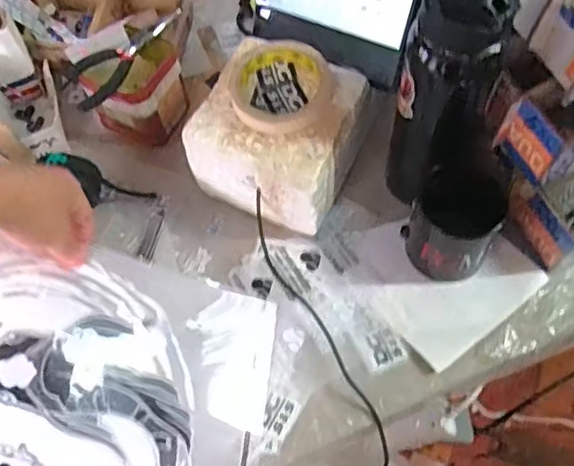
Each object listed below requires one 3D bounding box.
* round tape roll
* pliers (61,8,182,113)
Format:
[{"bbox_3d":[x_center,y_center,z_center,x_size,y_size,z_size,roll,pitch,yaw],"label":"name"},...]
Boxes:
[{"bbox_3d":[-0.007,-0.139,0.589,0.090,0.022,0.093,-1,62,2],"label":"round tape roll"},{"bbox_3d":[-0.168,-0.190,0.647,0.047,0.025,0.167,28,67,16],"label":"pliers"}]

